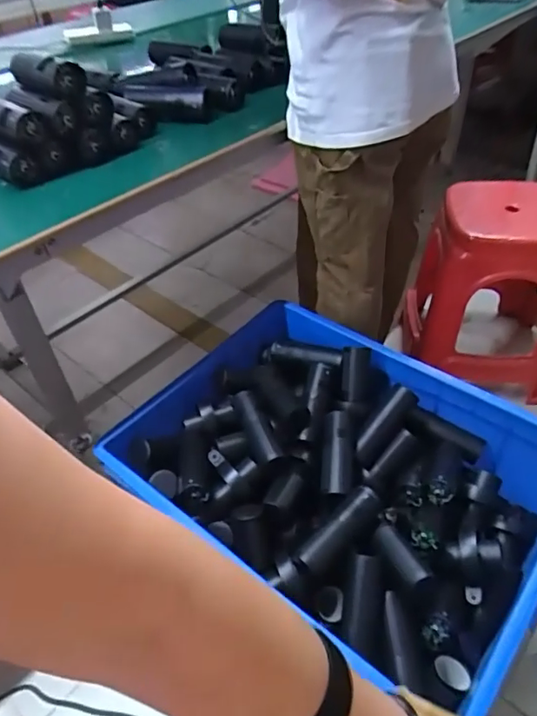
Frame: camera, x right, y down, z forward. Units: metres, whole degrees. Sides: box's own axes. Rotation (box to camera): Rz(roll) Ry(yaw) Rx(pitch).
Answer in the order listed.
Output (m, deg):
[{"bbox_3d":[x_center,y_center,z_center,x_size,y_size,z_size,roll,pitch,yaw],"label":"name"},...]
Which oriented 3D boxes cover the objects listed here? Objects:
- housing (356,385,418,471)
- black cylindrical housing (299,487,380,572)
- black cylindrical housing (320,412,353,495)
[{"bbox_3d":[0.221,0.132,0.990,0.047,0.039,0.169,33,88,33],"label":"housing"},{"bbox_3d":[0.113,0.273,0.816,0.162,0.055,0.047,-34,51,-29],"label":"black cylindrical housing"},{"bbox_3d":[0.123,0.166,0.920,0.058,0.051,0.163,3,60,6],"label":"black cylindrical housing"}]

